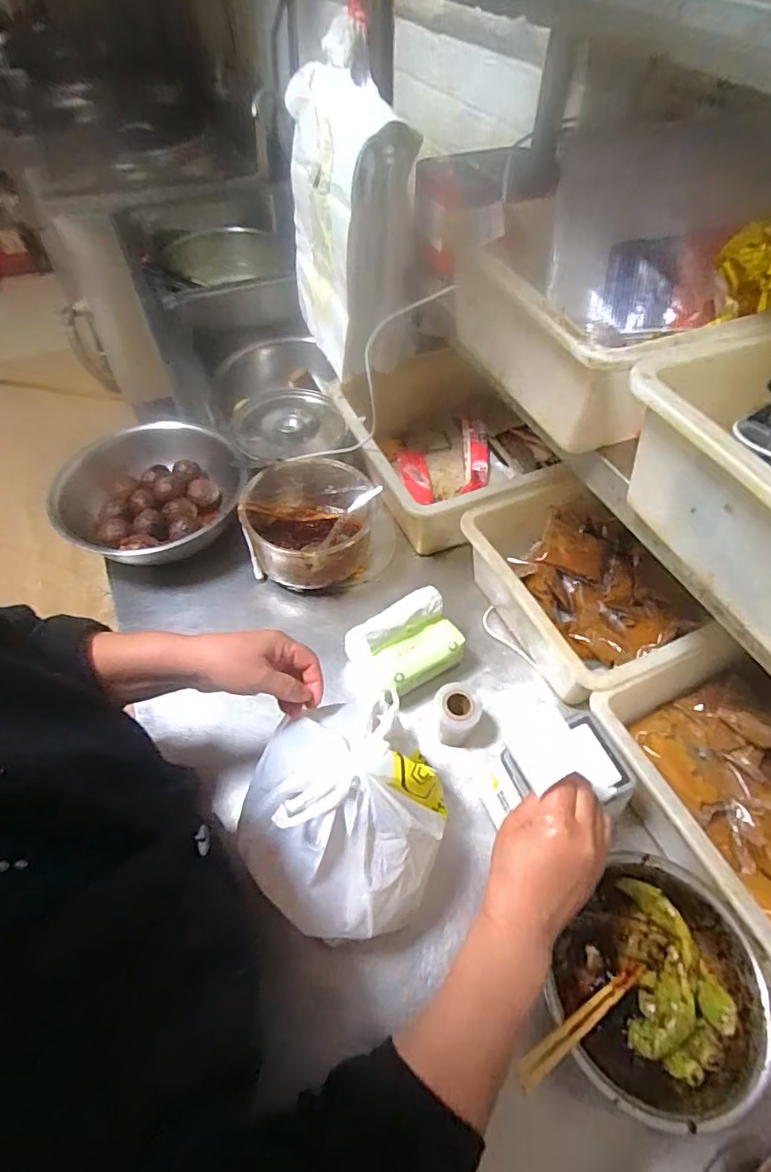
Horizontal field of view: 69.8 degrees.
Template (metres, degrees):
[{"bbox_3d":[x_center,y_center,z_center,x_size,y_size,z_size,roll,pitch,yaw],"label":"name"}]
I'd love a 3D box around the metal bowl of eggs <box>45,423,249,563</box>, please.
[{"bbox_3d":[-0.343,-0.137,0.808,0.245,0.100,0.244,0,53,-1],"label":"metal bowl of eggs"}]

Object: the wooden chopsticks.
[{"bbox_3d":[0.164,0.348,0.448,0.171,0.010,0.017,-3,47,-39],"label":"wooden chopsticks"}]

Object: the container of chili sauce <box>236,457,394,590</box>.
[{"bbox_3d":[-0.092,-0.082,0.766,0.184,0.104,0.173,0,53,-1],"label":"container of chili sauce"}]

